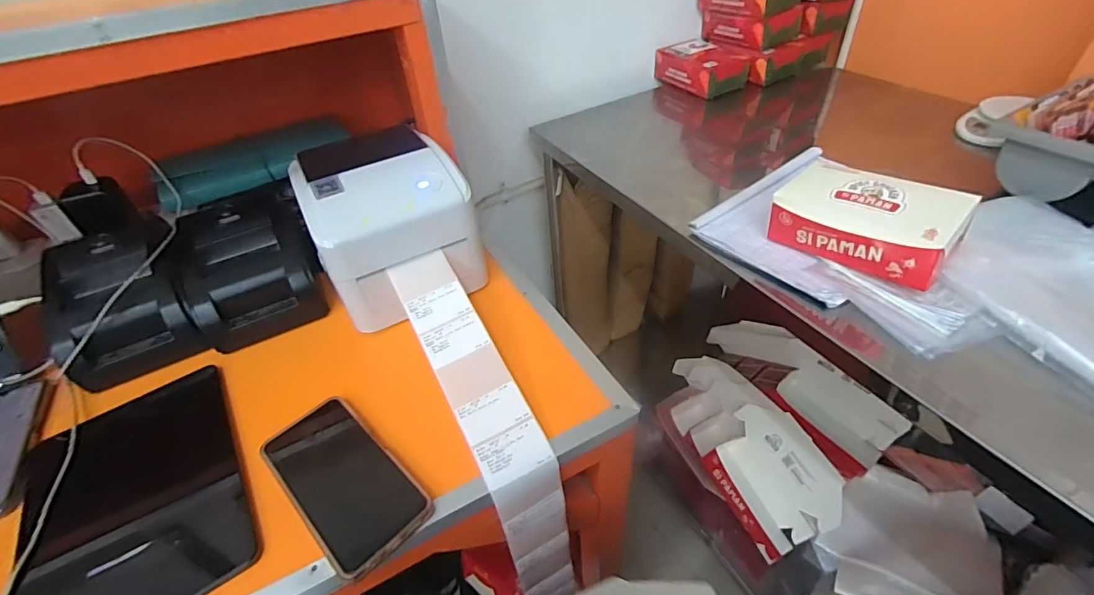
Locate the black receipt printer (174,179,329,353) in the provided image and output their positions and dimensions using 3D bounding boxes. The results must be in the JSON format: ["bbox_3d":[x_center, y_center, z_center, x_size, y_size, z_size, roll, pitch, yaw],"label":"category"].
[{"bbox_3d":[-0.359,-0.042,0.582,0.135,0.102,0.176,-25,46,-20],"label":"black receipt printer"}]

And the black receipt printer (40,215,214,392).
[{"bbox_3d":[-0.478,0.005,0.546,0.129,0.103,0.159,-28,47,-22],"label":"black receipt printer"}]

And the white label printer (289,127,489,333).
[{"bbox_3d":[-0.188,-0.091,0.568,0.167,0.151,0.181,-26,46,-21],"label":"white label printer"}]

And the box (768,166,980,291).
[{"bbox_3d":[0.370,-0.090,0.563,0.179,0.074,0.110,31,54,33],"label":"box"}]

